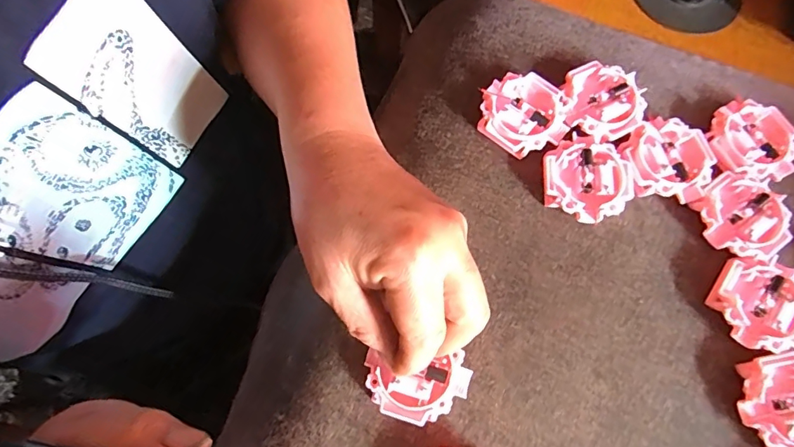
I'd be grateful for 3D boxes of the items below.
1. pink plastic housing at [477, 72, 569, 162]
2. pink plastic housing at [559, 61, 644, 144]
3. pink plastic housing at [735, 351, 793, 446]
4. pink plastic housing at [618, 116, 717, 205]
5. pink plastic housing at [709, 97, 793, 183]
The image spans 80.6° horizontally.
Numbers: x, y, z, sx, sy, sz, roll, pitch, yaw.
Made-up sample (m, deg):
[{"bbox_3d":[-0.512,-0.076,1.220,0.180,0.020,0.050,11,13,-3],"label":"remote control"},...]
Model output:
[{"bbox_3d":[0.081,-0.070,0.300,0.054,0.015,0.050,0,73,-1],"label":"pink plastic housing"},{"bbox_3d":[0.132,-0.077,0.306,0.051,0.016,0.052,0,73,-1],"label":"pink plastic housing"},{"bbox_3d":[0.213,0.099,0.256,0.050,0.014,0.052,-12,74,-5],"label":"pink plastic housing"},{"bbox_3d":[0.168,-0.041,0.295,0.055,0.015,0.051,0,73,-1],"label":"pink plastic housing"},{"bbox_3d":[0.226,-0.051,0.301,0.053,0.015,0.054,0,73,-1],"label":"pink plastic housing"}]

